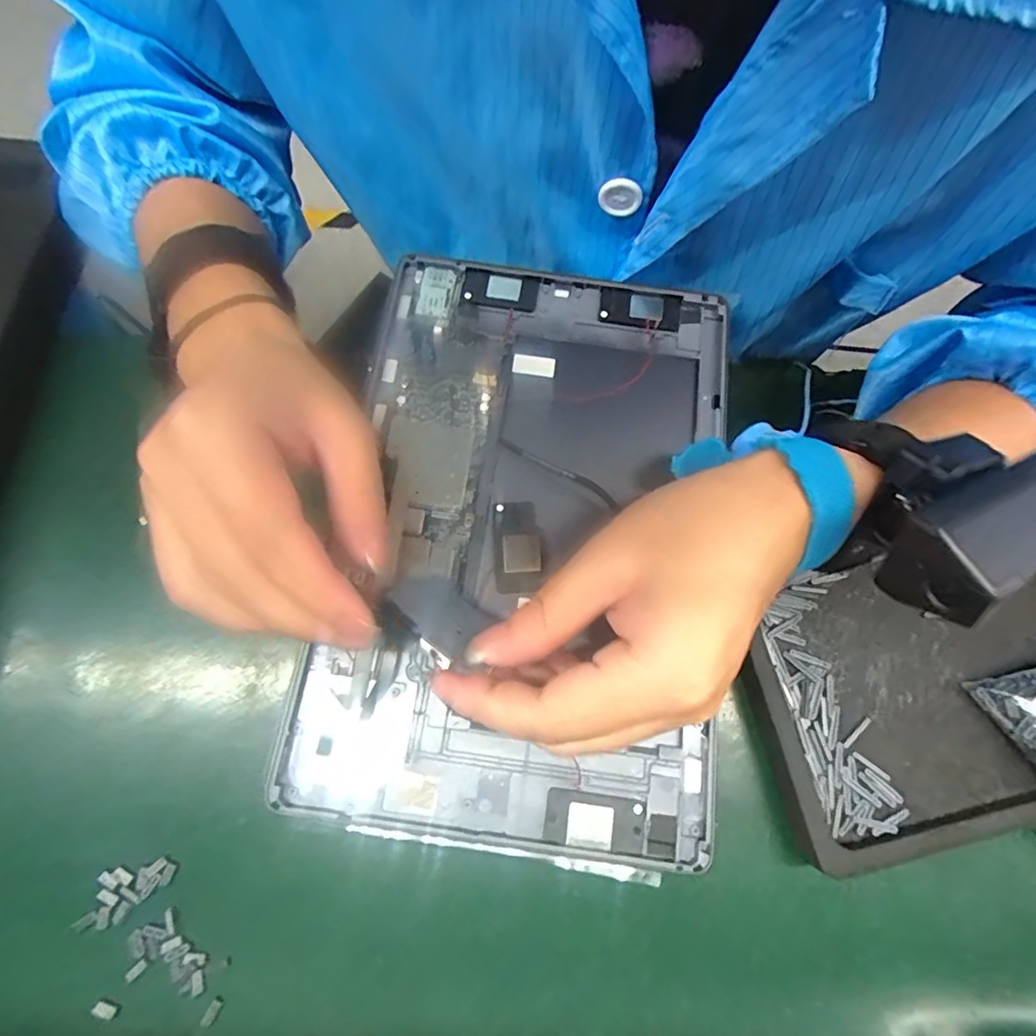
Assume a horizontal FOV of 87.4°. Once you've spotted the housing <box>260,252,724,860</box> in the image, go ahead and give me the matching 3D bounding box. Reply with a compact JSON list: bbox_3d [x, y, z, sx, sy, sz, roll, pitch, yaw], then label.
[{"bbox_3d":[0.004,0.003,0.245,0.162,0.020,0.252,9,73,1],"label":"housing"}]

